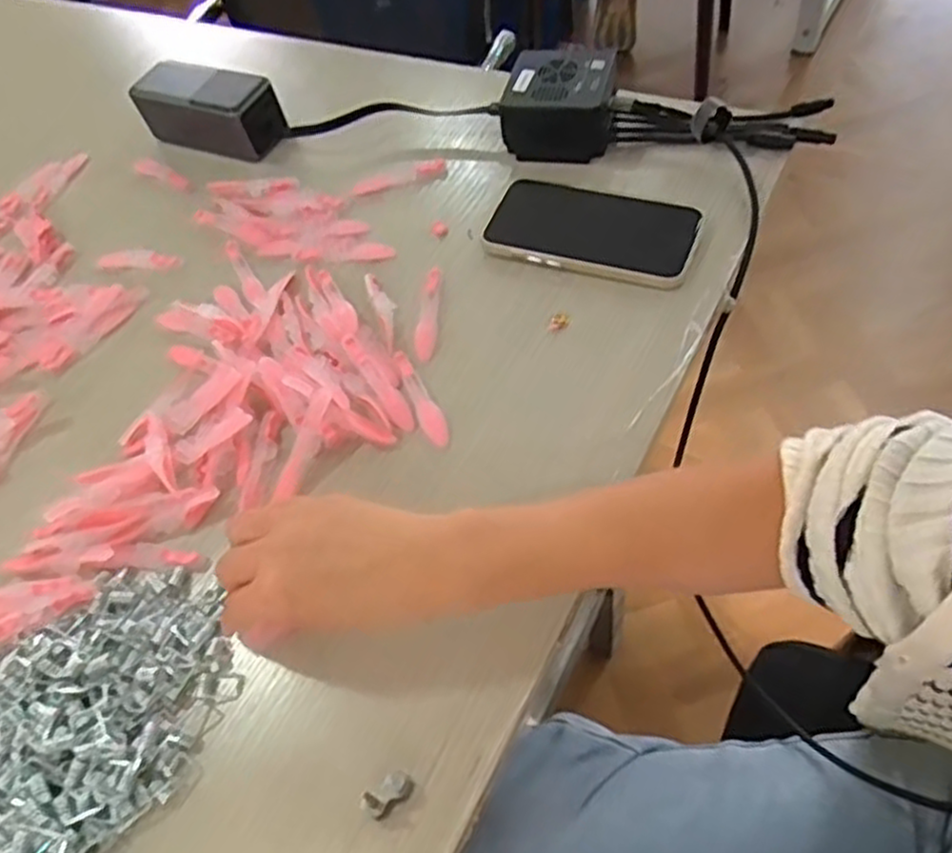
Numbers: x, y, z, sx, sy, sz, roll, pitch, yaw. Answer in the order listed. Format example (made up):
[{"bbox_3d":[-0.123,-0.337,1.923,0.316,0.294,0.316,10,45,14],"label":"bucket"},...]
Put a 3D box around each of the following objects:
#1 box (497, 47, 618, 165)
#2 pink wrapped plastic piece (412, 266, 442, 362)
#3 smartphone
[{"bbox_3d":[0.064,-0.247,0.580,0.082,0.053,0.067,8,60,14],"label":"box"},{"bbox_3d":[-0.032,-0.078,0.512,0.016,0.005,0.078,-1,57,9],"label":"pink wrapped plastic piece"},{"bbox_3d":[0.082,-0.138,0.530,0.141,0.019,0.075,17,62,20],"label":"smartphone"}]

